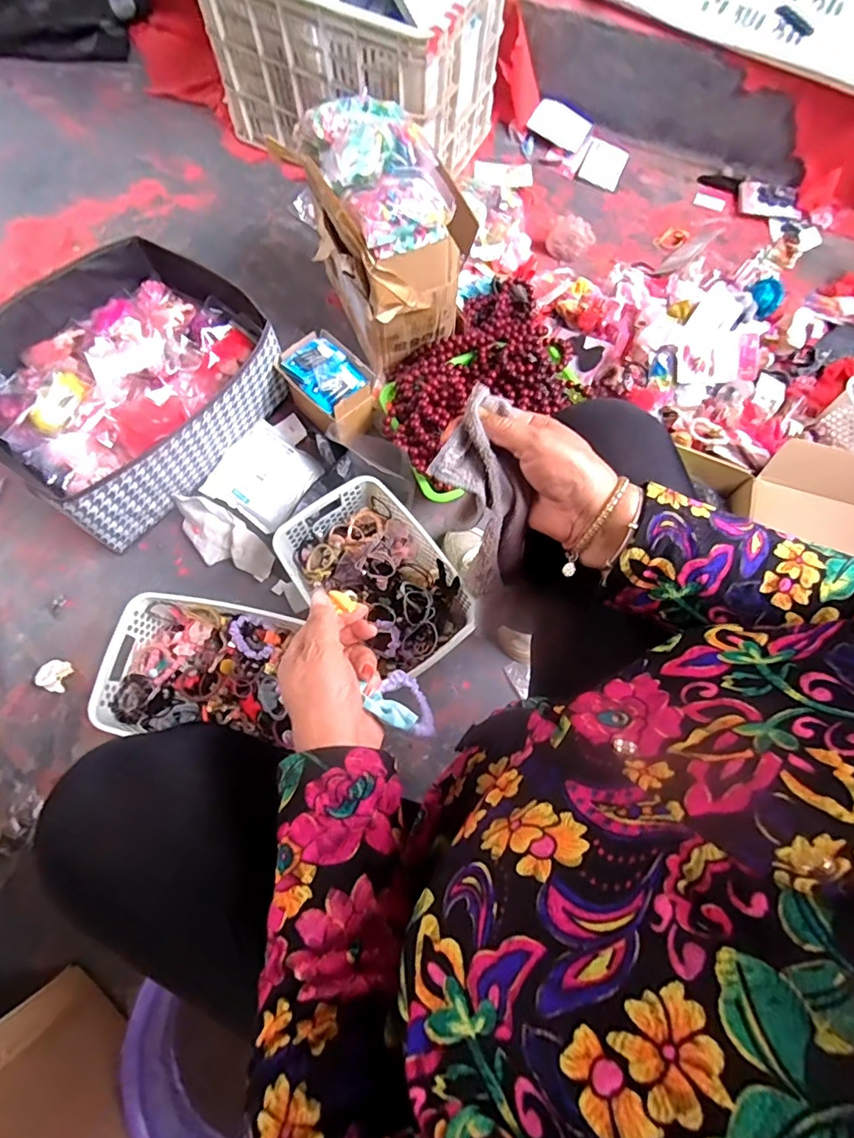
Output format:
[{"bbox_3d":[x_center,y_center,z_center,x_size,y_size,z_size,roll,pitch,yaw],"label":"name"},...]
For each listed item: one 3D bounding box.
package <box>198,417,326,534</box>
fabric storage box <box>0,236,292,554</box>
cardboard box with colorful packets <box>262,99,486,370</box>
[{"bbox_3d":[-0.269,-0.157,0.868,0.147,0.028,0.160,31,75,8],"label":"package"},{"bbox_3d":[-0.473,-0.296,0.830,0.365,0.136,0.411,38,76,10],"label":"fabric storage box"},{"bbox_3d":[-0.075,-0.528,0.837,0.191,0.291,0.270,-31,76,-10],"label":"cardboard box with colorful packets"}]

